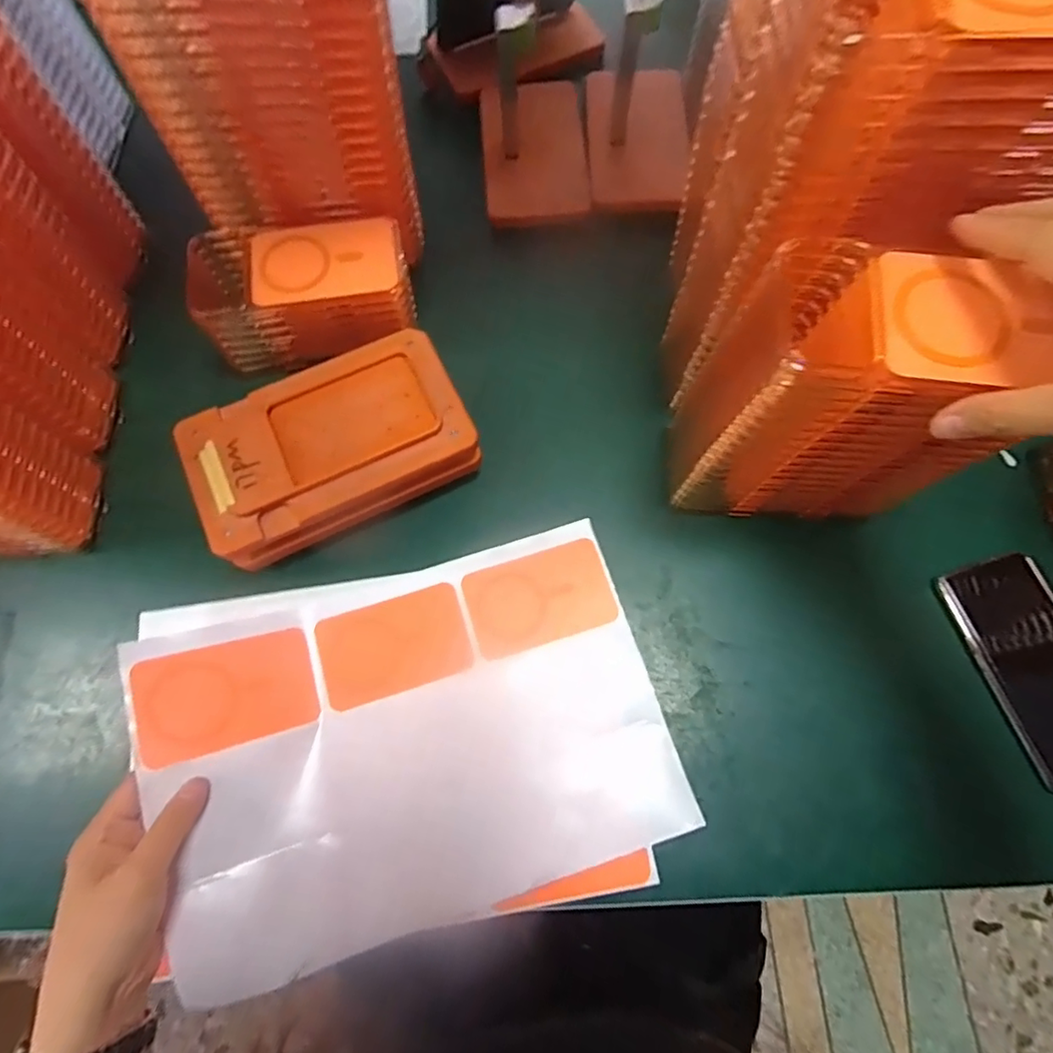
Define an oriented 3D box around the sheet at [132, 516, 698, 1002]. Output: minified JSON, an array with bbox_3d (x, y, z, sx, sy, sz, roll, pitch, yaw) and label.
[{"bbox_3d":[-0.073,0.148,0.408,0.333,0.087,0.248,-14,74,-3],"label":"sheet"}]

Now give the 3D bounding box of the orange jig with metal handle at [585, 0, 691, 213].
[{"bbox_3d":[0.105,-0.390,0.516,0.092,0.111,0.183,-2,73,0],"label":"orange jig with metal handle"}]

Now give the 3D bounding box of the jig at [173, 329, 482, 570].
[{"bbox_3d":[-0.143,-0.055,0.441,0.203,0.070,0.121,-27,75,-7],"label":"jig"}]

